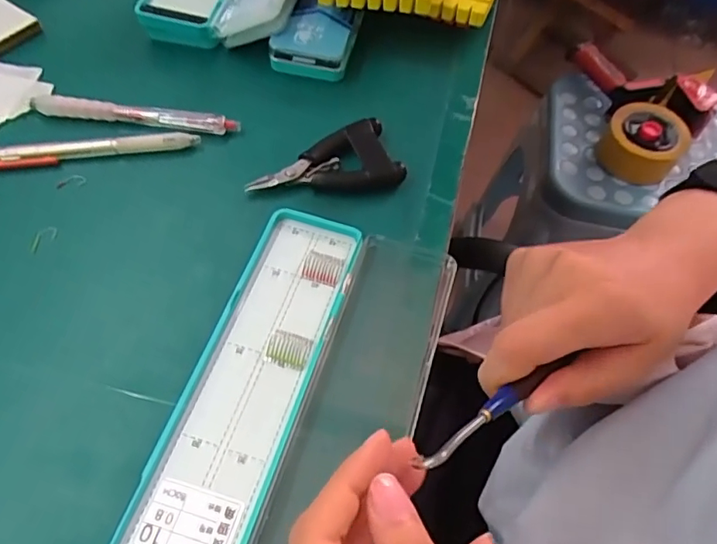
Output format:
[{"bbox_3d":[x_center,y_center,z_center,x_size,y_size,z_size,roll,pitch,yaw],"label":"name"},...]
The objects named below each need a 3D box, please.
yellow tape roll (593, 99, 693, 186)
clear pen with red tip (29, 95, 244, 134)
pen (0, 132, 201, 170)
[{"bbox_3d":[0.381,-0.176,0.714,0.110,0.059,0.094,-38,69,-23],"label":"yellow tape roll"},{"bbox_3d":[-0.149,-0.106,0.359,0.136,0.010,0.014,7,59,0],"label":"clear pen with red tip"},{"bbox_3d":[-0.174,-0.078,0.344,0.139,0.010,0.014,-8,60,-8],"label":"pen"}]

